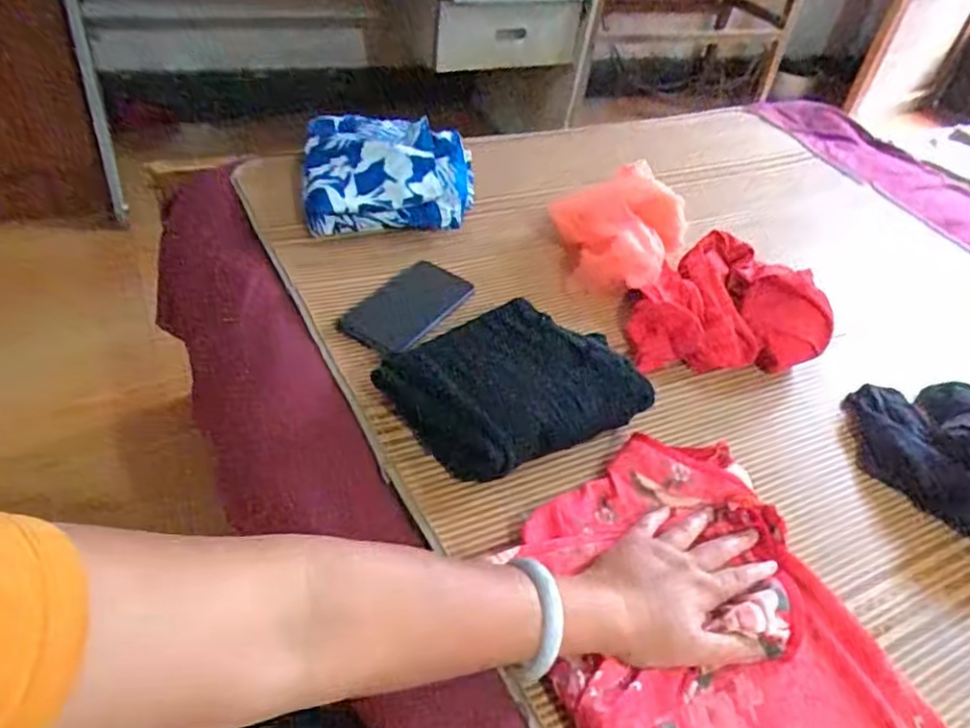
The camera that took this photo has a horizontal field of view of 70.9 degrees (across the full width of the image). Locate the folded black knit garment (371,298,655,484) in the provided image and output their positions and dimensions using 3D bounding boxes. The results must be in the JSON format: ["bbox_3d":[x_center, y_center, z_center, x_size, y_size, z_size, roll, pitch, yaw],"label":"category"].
[{"bbox_3d":[0.025,0.017,0.657,0.232,0.055,0.174,-17,47,-28],"label":"folded black knit garment"}]

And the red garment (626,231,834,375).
[{"bbox_3d":[0.266,-0.082,0.800,0.208,0.078,0.195,2,41,-9],"label":"red garment"}]

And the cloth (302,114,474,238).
[{"bbox_3d":[-0.128,-0.258,0.905,0.223,0.071,0.212,1,41,-9],"label":"cloth"}]

